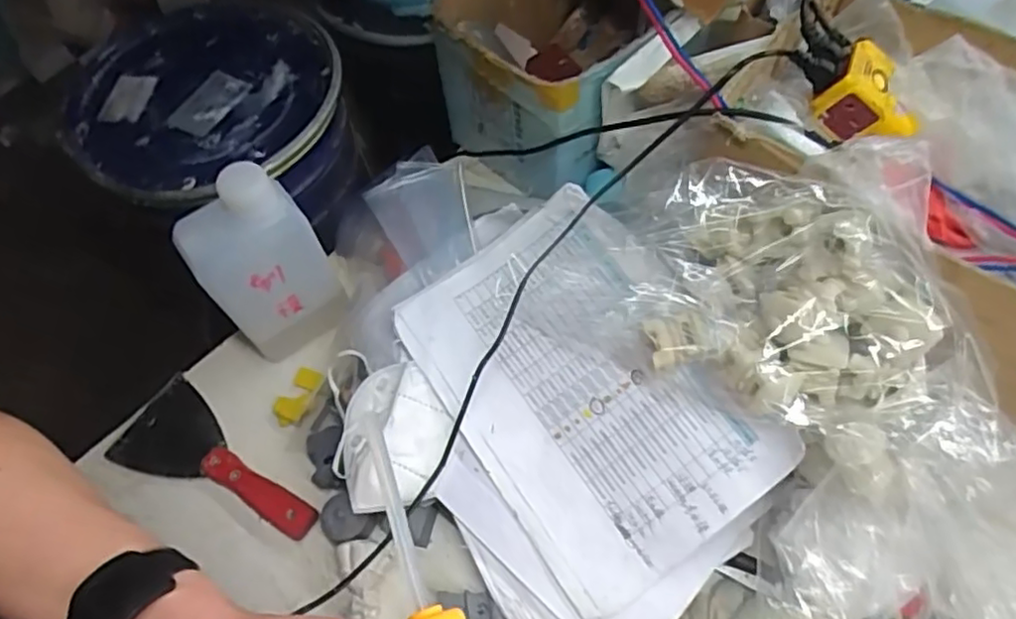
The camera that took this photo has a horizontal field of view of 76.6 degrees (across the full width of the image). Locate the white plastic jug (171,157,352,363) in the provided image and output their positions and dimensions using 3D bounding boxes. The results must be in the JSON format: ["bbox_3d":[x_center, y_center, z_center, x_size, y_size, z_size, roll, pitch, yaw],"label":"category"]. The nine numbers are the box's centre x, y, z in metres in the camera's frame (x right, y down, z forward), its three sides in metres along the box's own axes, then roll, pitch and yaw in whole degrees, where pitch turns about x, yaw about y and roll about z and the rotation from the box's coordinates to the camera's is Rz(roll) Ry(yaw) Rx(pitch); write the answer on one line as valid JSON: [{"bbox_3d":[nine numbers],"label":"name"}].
[{"bbox_3d":[-0.216,-0.029,0.587,0.103,0.212,0.059,-32,64,-14],"label":"white plastic jug"}]

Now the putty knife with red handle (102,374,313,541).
[{"bbox_3d":[-0.265,0.146,0.598,0.206,0.018,0.087,26,65,16],"label":"putty knife with red handle"}]

